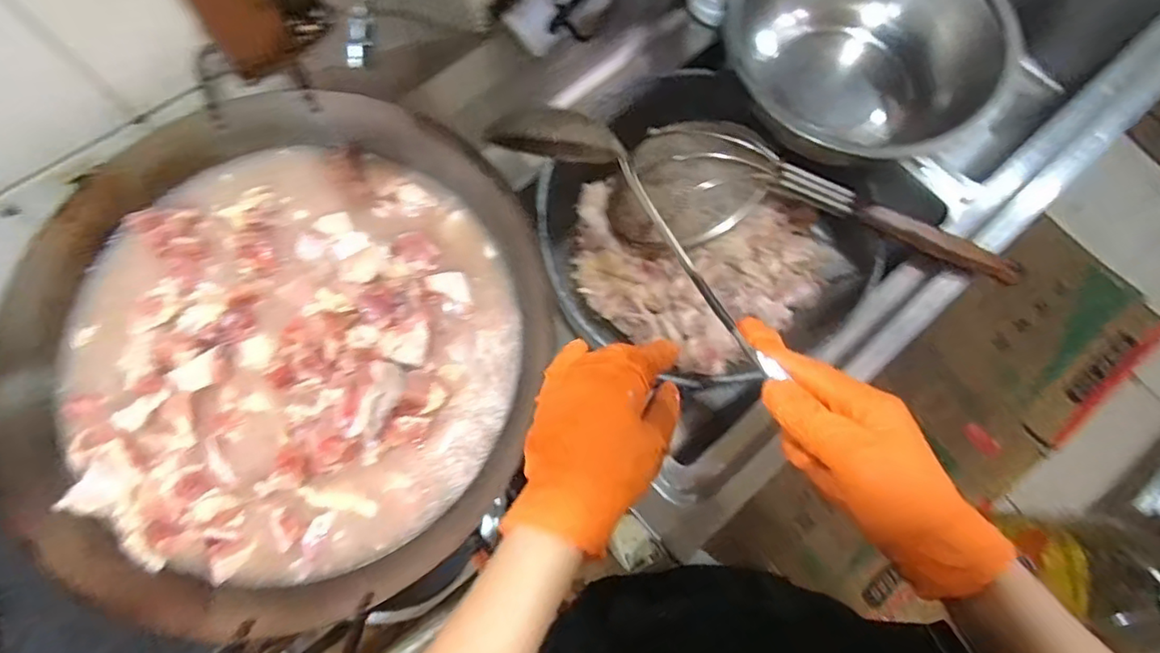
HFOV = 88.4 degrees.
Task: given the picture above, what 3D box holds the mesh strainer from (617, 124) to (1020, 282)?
[{"bbox_3d":[0.300,-0.166,0.799,0.509,0.124,0.194,13,74,2],"label":"mesh strainer"}]

